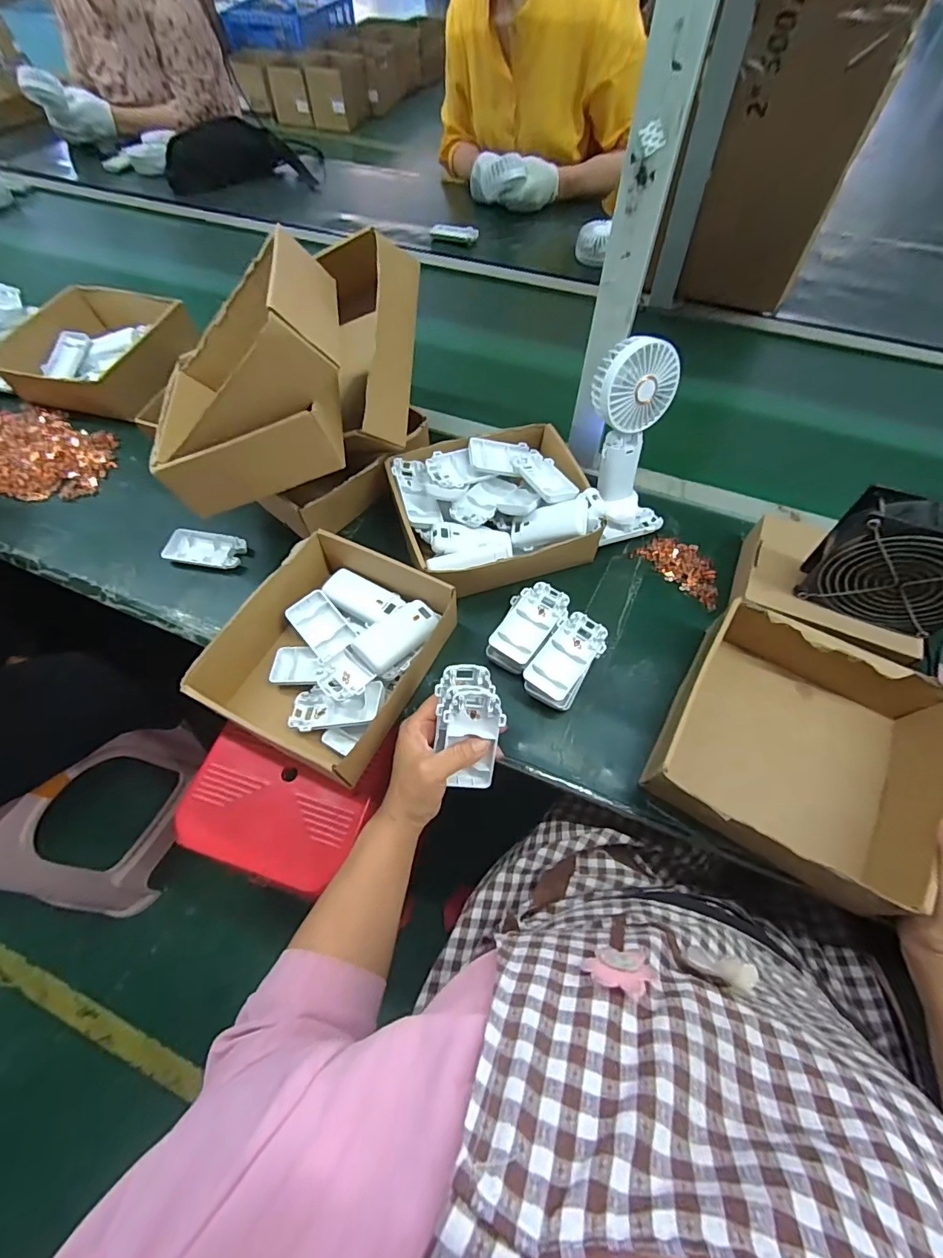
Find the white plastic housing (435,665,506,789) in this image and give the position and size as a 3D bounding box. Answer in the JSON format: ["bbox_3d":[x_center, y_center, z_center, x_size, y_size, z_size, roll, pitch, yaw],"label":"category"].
[{"bbox_3d":[-0.001,0.088,0.426,0.055,0.037,0.111,-6,99,-2],"label":"white plastic housing"}]

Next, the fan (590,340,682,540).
[{"bbox_3d":[0.182,-0.206,0.538,0.096,0.206,0.064,-16,40,-8],"label":"fan"}]

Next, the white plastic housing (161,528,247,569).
[{"bbox_3d":[-0.328,-0.098,0.594,0.098,0.016,0.050,9,61,6],"label":"white plastic housing"}]

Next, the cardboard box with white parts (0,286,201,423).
[{"bbox_3d":[-0.571,-0.437,0.740,0.222,0.068,0.234,17,62,10],"label":"cardboard box with white parts"}]

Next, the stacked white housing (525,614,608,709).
[{"bbox_3d":[0.094,0.037,0.492,0.054,0.042,0.101,32,66,17],"label":"stacked white housing"}]

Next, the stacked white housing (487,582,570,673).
[{"bbox_3d":[0.060,0.003,0.513,0.058,0.040,0.104,27,65,15],"label":"stacked white housing"}]

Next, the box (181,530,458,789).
[{"bbox_3d":[-0.136,0.018,0.486,0.173,0.068,0.215,23,64,13],"label":"box"}]

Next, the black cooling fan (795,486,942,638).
[{"bbox_3d":[0.387,-0.057,0.428,0.118,0.112,0.050,22,63,13],"label":"black cooling fan"}]

